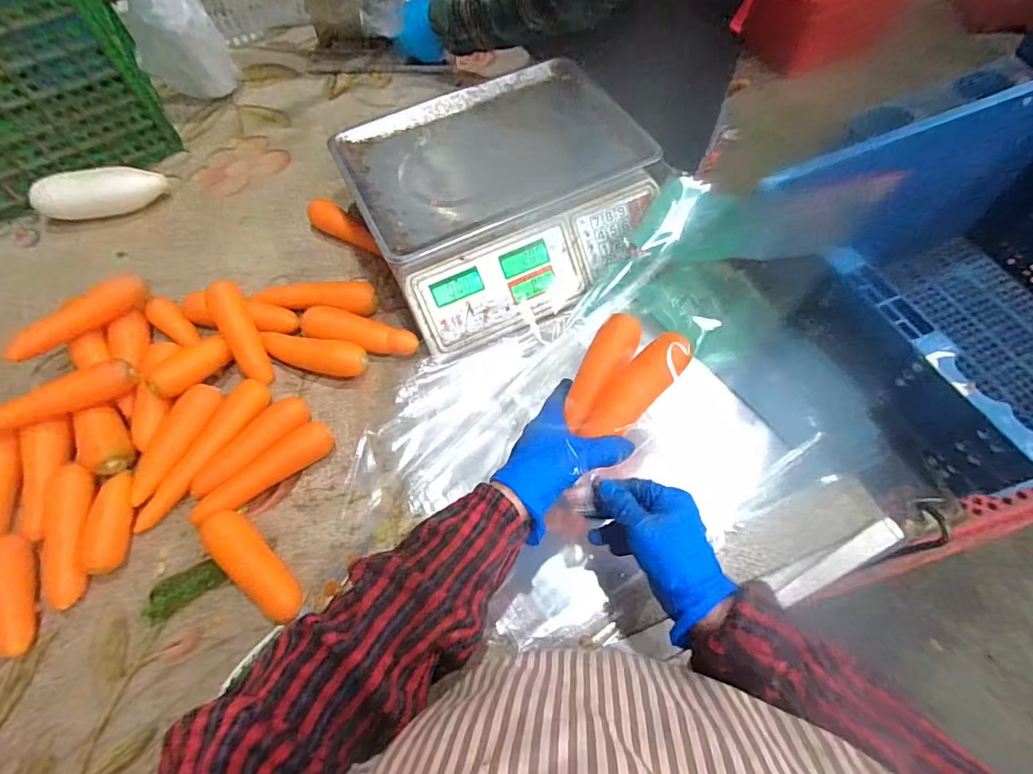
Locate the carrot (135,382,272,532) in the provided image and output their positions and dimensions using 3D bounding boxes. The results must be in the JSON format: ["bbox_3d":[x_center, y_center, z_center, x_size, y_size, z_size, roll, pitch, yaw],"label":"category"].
[{"bbox_3d":[-0.332,0.071,0.537,0.036,0.030,0.181,25,66,17],"label":"carrot"}]

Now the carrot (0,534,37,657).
[{"bbox_3d":[-0.475,0.193,0.470,0.026,0.027,0.111,-20,76,-6],"label":"carrot"}]

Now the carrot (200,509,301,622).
[{"bbox_3d":[-0.250,0.171,0.477,0.128,0.032,0.037,40,71,22],"label":"carrot"}]

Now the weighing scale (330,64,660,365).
[{"bbox_3d":[-0.014,-0.243,0.620,0.330,0.093,0.330,-25,63,-9],"label":"weighing scale"}]

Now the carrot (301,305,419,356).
[{"bbox_3d":[-0.186,-0.062,0.591,0.140,0.034,0.036,13,63,11],"label":"carrot"}]

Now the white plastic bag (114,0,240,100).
[{"bbox_3d":[-0.515,-0.532,0.752,0.108,0.196,0.090,20,65,14],"label":"white plastic bag"}]

